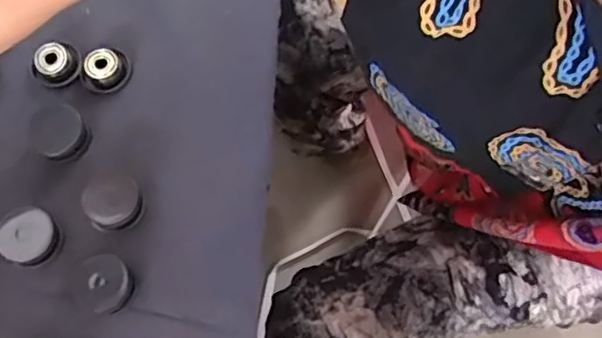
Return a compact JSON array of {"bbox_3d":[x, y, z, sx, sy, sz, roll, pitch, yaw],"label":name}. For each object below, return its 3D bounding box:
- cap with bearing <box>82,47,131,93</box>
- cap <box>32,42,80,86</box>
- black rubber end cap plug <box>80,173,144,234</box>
[{"bbox_3d":[-0.128,-0.066,0.410,0.026,0.010,0.031,38,75,15],"label":"cap with bearing"},{"bbox_3d":[-0.162,-0.069,0.412,0.029,0.013,0.024,-20,70,-5],"label":"cap"},{"bbox_3d":[-0.115,0.020,0.381,0.033,0.008,0.036,-1,69,2],"label":"black rubber end cap plug"}]

